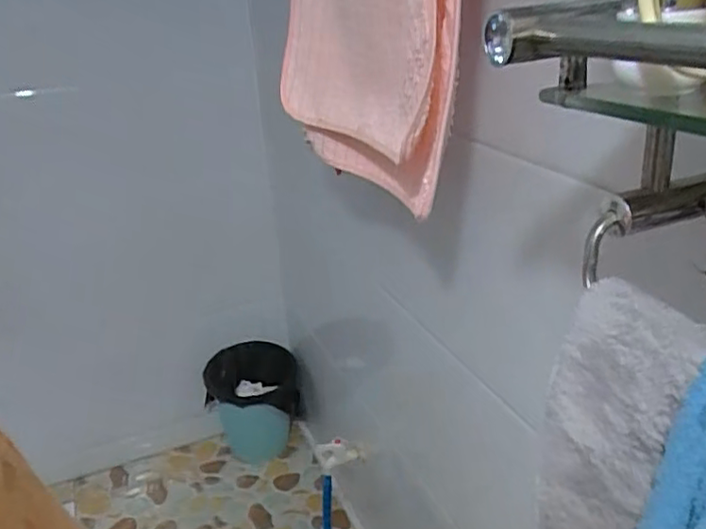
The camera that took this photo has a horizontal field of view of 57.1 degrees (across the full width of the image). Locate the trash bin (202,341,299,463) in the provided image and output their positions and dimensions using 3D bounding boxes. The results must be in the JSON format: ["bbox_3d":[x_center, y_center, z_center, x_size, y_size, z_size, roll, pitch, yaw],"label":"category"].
[{"bbox_3d":[-0.257,0.381,1.737,0.249,0.278,0.224,-9,24,-11],"label":"trash bin"}]

